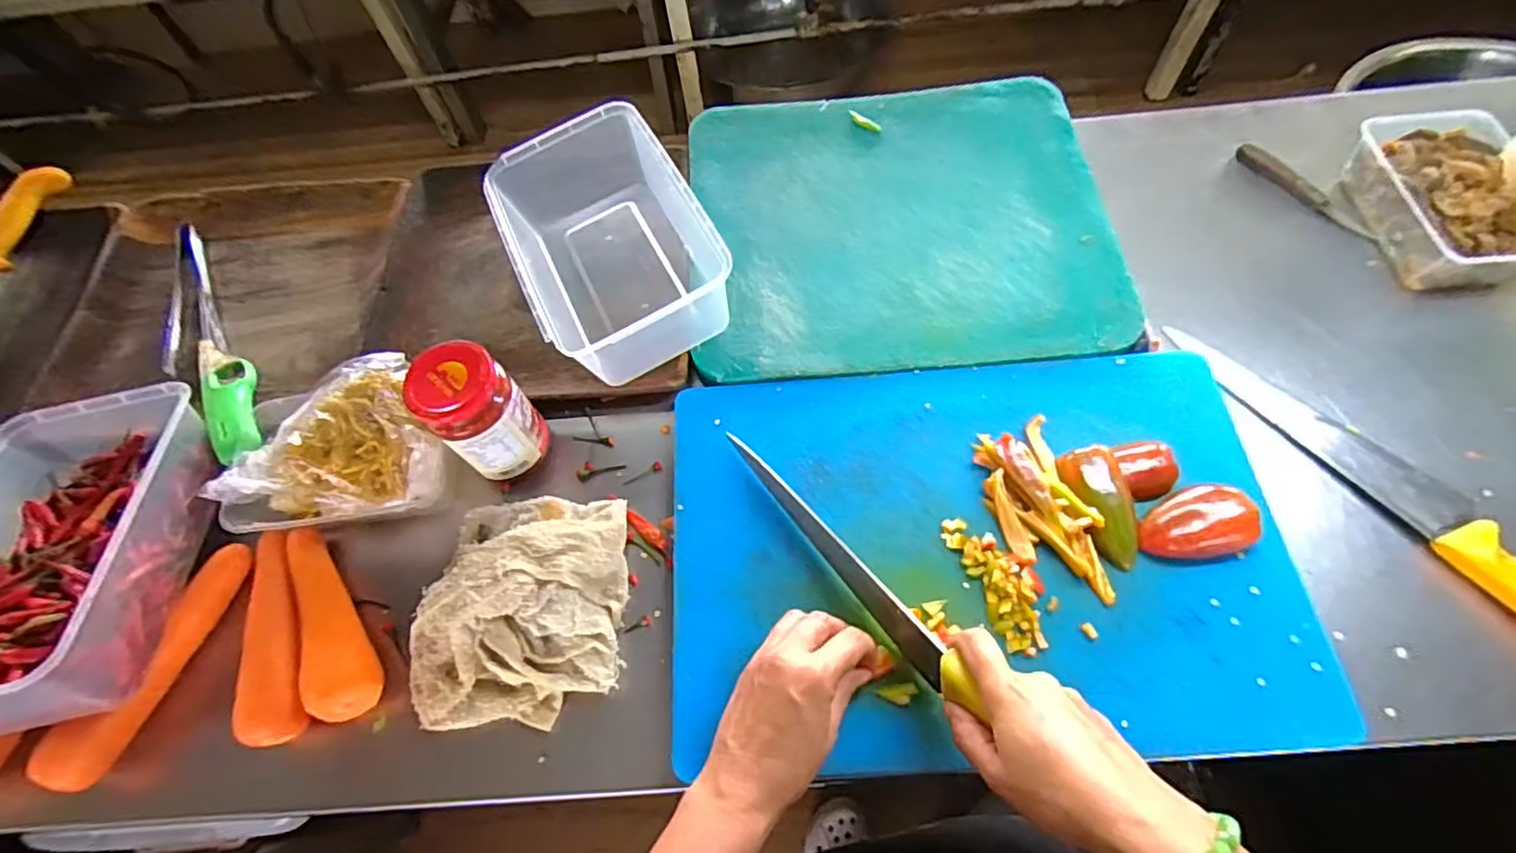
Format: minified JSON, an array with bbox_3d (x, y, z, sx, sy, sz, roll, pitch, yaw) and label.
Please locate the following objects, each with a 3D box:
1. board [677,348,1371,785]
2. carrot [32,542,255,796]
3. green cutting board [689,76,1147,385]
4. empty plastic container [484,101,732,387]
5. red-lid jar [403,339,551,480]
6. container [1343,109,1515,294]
[{"bbox_3d":[0.160,0.085,0.490,0.431,0.014,0.298,-4,63,2],"label":"board"},{"bbox_3d":[-0.451,0.174,0.488,0.039,0.031,0.182,23,67,14],"label":"carrot"},{"bbox_3d":[0.132,-0.204,0.632,0.378,0.018,0.337,-5,63,1],"label":"green cutting board"},{"bbox_3d":[-0.139,-0.165,0.596,0.159,0.096,0.255,-28,65,-10],"label":"empty plastic container"},{"bbox_3d":[-0.216,-0.008,0.512,0.064,0.116,0.065,-1,63,3],"label":"red-lid jar"},{"bbox_3d":[0.622,-0.203,0.587,0.126,0.058,0.162,-3,63,2],"label":"container"}]

